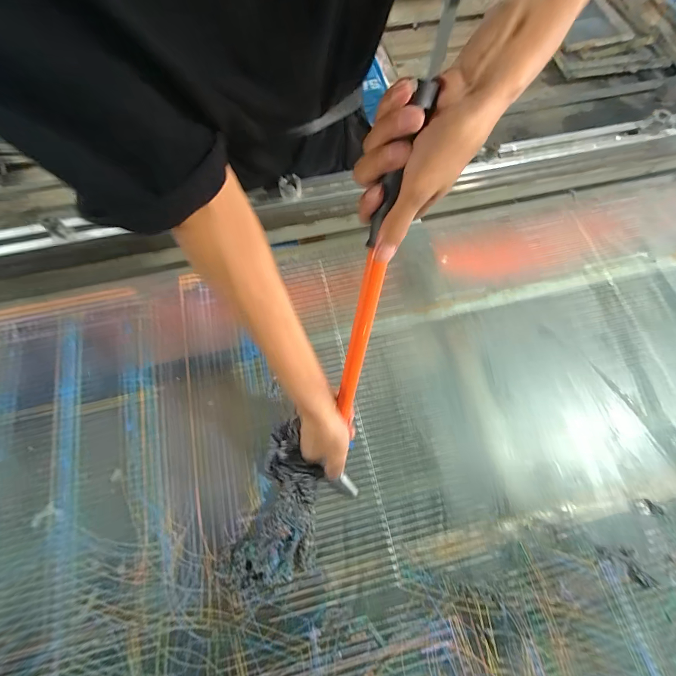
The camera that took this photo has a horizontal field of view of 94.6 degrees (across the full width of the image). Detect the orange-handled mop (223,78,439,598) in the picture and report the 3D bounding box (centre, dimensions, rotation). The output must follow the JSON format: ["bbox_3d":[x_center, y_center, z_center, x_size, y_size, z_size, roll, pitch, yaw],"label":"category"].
[{"bbox_3d":[-0.013,0.065,0.356,0.099,0.108,0.553,21,108,4],"label":"orange-handled mop"}]

